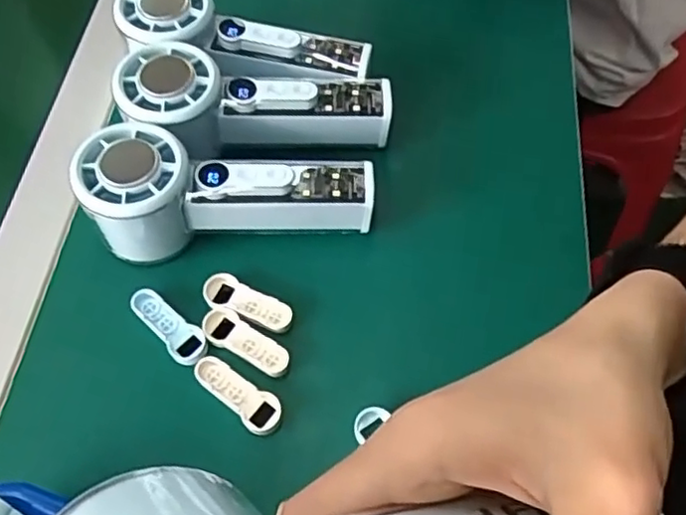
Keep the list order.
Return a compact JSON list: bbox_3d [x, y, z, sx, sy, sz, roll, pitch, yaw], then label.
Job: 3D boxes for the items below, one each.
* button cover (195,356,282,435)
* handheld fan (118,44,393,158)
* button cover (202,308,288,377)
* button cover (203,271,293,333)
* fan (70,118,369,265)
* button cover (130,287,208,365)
[{"bbox_3d":[-0.053,0.068,0.325,0.050,0.005,0.018,32,67,19],"label":"button cover"},{"bbox_3d":[-0.051,-0.082,0.378,0.153,0.049,0.054,4,60,-11],"label":"handheld fan"},{"bbox_3d":[-0.050,0.044,0.338,0.051,0.005,0.017,28,66,17],"label":"button cover"},{"bbox_3d":[-0.051,0.025,0.348,0.051,0.006,0.019,26,65,16],"label":"button cover"},{"bbox_3d":[-0.060,-0.038,0.350,0.147,0.057,0.053,-6,61,0],"label":"fan"},{"bbox_3d":[-0.092,0.036,0.344,0.052,0.006,0.018,37,69,21],"label":"button cover"}]

